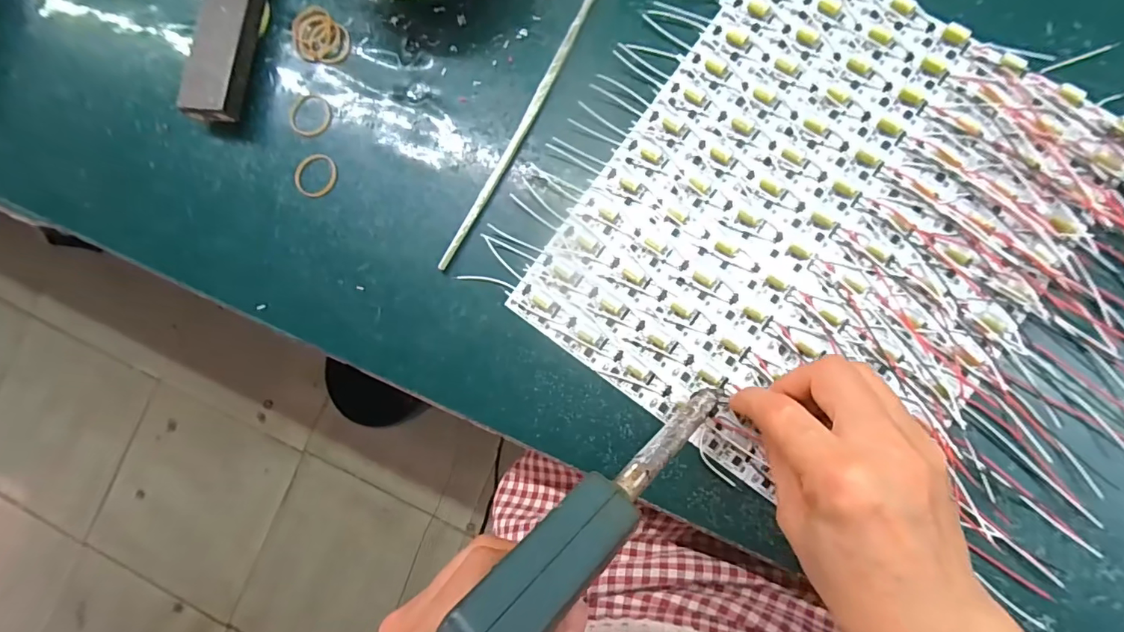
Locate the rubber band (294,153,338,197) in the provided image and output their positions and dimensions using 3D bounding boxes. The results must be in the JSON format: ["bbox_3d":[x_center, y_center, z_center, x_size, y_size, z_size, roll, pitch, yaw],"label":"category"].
[{"bbox_3d":[-0.167,-0.095,0.329,0.029,0.005,0.030,-1,85,8],"label":"rubber band"}]

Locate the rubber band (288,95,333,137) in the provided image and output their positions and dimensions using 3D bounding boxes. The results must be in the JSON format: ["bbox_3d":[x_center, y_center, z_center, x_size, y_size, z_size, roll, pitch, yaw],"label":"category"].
[{"bbox_3d":[-0.171,-0.136,0.332,0.027,0.006,0.028,-1,85,8],"label":"rubber band"}]

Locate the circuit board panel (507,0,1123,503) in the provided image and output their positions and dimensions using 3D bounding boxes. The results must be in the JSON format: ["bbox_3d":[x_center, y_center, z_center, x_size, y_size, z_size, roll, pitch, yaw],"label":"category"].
[{"bbox_3d":[0.147,-0.053,0.282,0.242,0.009,0.283,36,90,9],"label":"circuit board panel"}]

